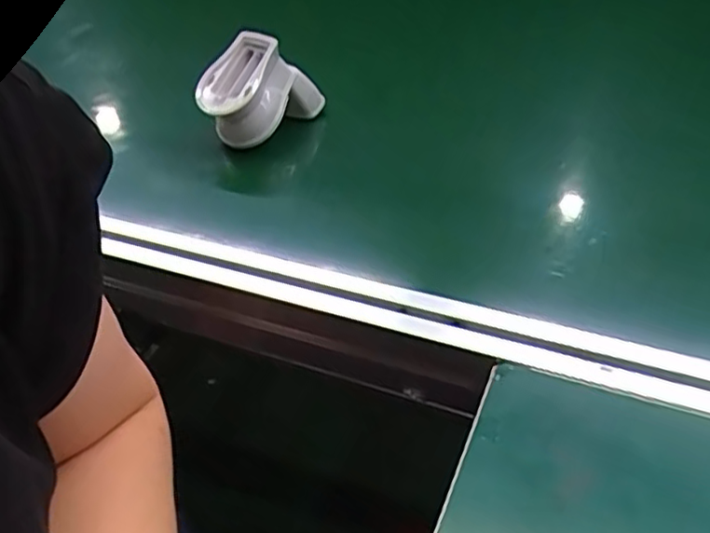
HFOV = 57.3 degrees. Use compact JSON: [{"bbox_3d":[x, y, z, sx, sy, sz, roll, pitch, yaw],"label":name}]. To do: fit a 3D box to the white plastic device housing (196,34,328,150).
[{"bbox_3d":[-0.093,-0.161,0.605,0.098,0.072,0.082,-43,64,-3],"label":"white plastic device housing"}]

